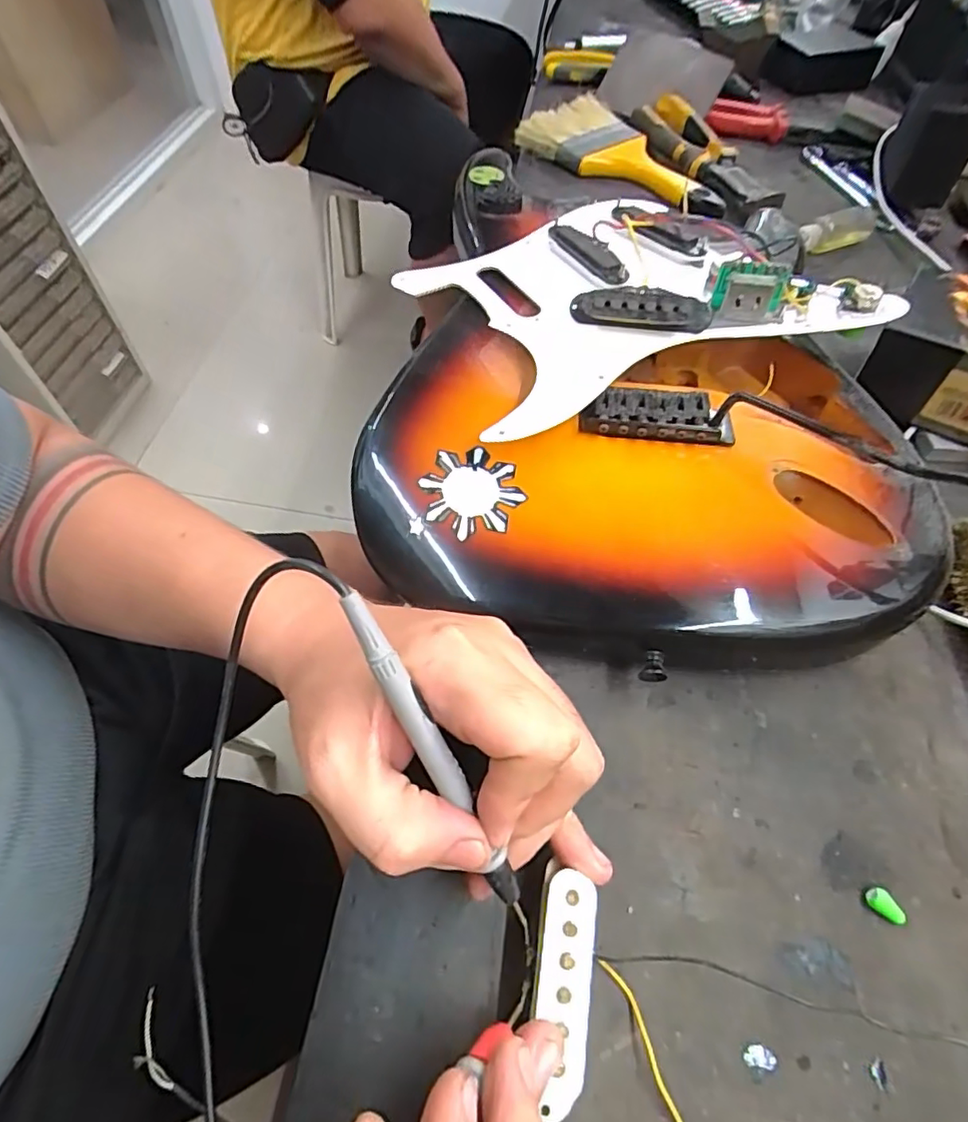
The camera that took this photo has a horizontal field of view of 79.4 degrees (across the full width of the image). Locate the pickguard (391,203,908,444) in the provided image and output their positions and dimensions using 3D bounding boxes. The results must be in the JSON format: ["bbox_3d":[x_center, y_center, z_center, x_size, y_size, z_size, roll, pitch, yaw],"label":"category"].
[{"bbox_3d":[0.089,-0.182,0.370,0.262,0.041,0.203,-15,59,-12],"label":"pickguard"}]

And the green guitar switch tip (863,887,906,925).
[{"bbox_3d":[0.165,0.142,0.240,0.008,0.006,0.015,-39,66,-24],"label":"green guitar switch tip"}]

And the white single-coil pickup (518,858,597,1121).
[{"bbox_3d":[0.027,0.152,0.211,0.024,0.014,0.071,6,59,2],"label":"white single-coil pickup"}]

